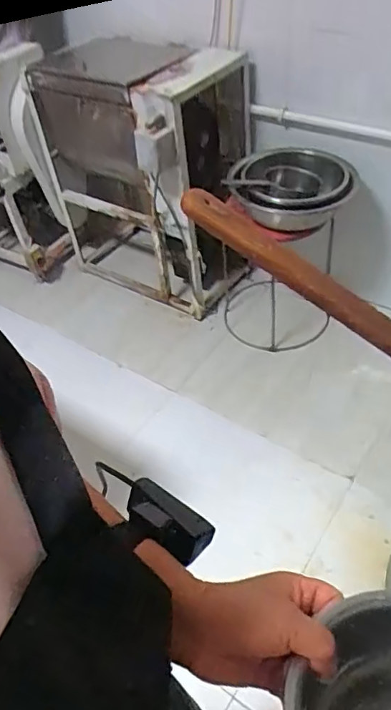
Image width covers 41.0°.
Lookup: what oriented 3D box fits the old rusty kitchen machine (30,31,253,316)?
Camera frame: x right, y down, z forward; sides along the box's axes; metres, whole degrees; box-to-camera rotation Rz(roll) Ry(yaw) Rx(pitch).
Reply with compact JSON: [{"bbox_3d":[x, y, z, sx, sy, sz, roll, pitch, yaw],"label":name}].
[{"bbox_3d":[-0.177,-0.598,1.796,0.712,0.806,0.361,28,56,30],"label":"old rusty kitchen machine"}]

